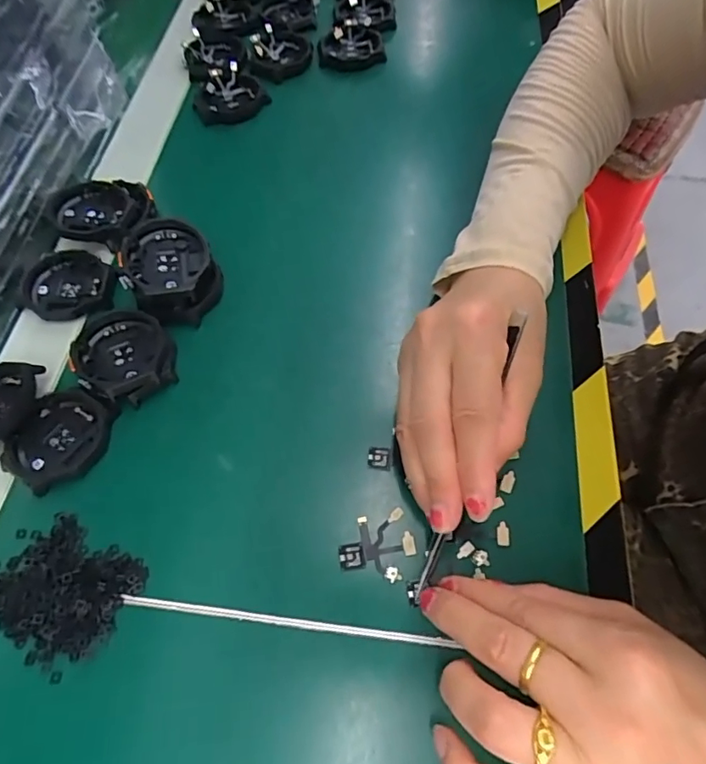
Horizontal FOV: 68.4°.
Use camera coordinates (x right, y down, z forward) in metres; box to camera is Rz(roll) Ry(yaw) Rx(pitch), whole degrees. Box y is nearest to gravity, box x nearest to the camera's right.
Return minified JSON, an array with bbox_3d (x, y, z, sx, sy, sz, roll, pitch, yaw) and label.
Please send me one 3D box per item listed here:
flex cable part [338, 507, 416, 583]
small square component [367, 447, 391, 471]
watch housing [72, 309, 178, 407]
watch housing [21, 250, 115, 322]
[{"bbox_3d":[0.011,0.077,0.242,0.035,0.007,0.031,-8,61,-2],"label":"flex cable part"},{"bbox_3d":[0.013,0.038,0.262,0.011,0.004,0.010,2,61,3],"label":"small square component"},{"bbox_3d":[-0.124,-0.015,0.285,0.047,0.015,0.055,-35,66,-16],"label":"watch housing"},{"bbox_3d":[-0.173,-0.060,0.316,0.051,0.009,0.050,-13,62,-5],"label":"watch housing"}]

